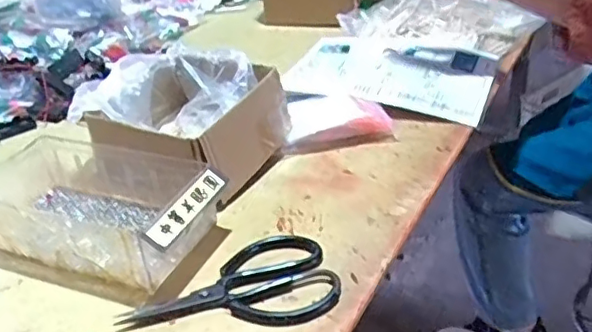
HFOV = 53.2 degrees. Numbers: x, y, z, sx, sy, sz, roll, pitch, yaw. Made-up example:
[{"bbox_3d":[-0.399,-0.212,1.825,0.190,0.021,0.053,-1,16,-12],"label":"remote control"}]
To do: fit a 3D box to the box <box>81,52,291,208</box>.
[{"bbox_3d":[-0.124,-0.043,0.689,0.172,0.090,0.188,12,34,25],"label":"box"}]

